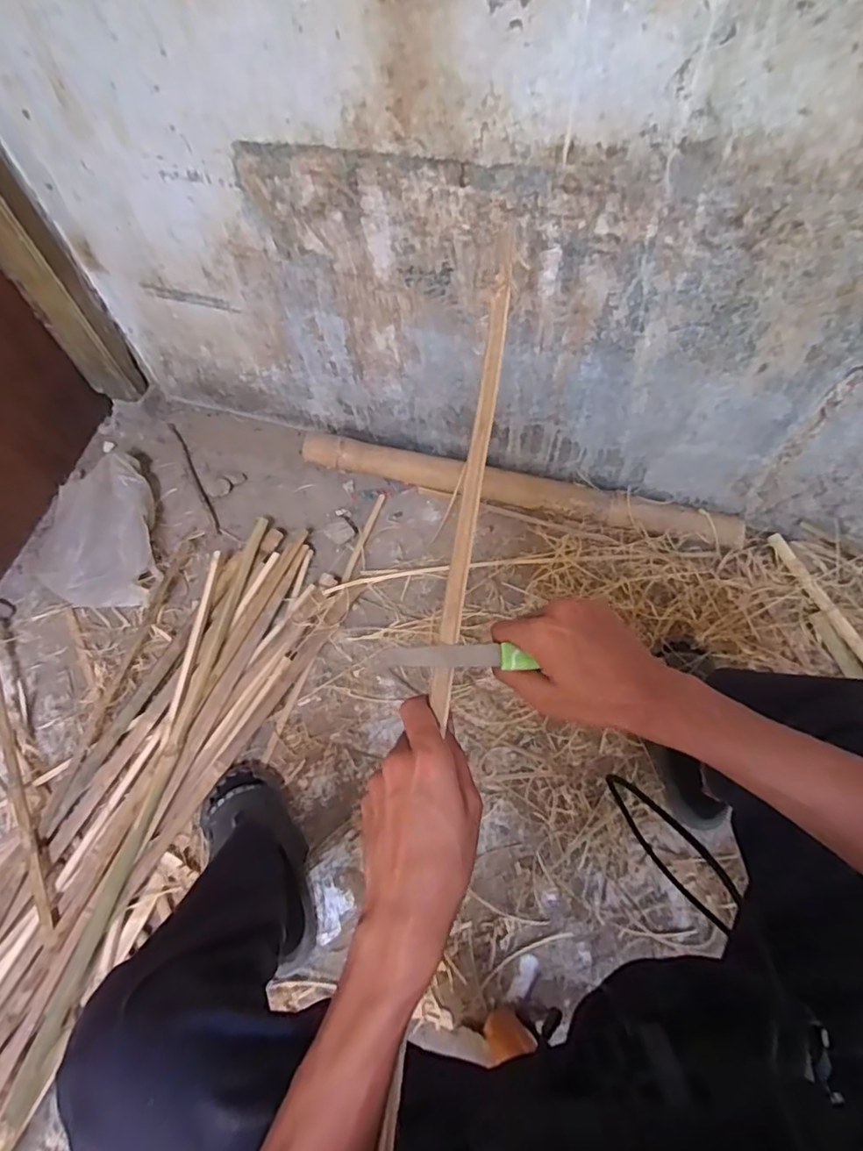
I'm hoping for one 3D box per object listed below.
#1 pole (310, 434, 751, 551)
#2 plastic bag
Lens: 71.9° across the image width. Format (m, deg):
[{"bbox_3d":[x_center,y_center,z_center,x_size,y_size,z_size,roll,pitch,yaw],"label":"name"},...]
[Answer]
[{"bbox_3d":[0.156,-0.166,1.149,0.853,0.070,0.073,13,66,9],"label":"pole"},{"bbox_3d":[-0.656,-0.067,1.151,0.238,0.065,0.330,-15,64,-4],"label":"plastic bag"}]

